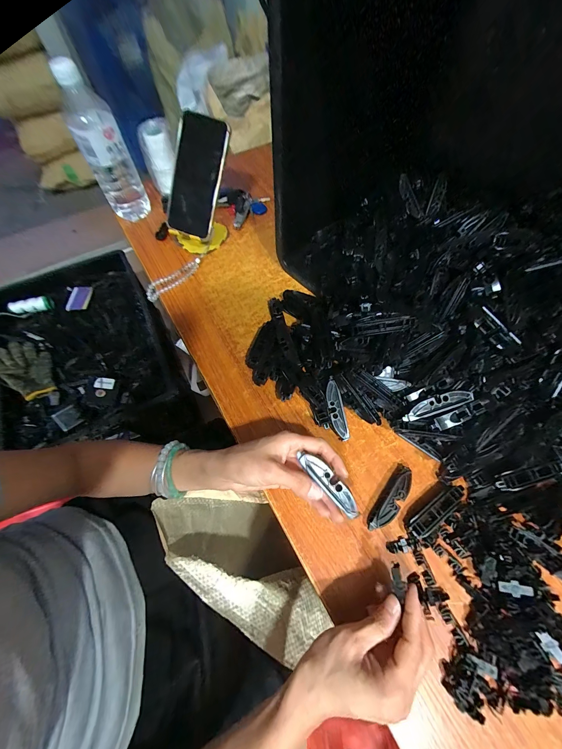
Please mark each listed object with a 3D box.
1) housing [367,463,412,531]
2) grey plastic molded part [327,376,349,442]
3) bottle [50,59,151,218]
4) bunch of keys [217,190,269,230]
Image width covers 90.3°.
[{"bbox_3d":[0.125,0.139,0.317,0.025,0.022,0.082,37,70,18],"label":"housing"},{"bbox_3d":[0.069,0.044,0.353,0.018,0.007,0.078,-12,84,-5],"label":"grey plastic molded part"},{"bbox_3d":[-0.297,-0.378,0.471,0.070,0.203,0.067,-24,65,-11],"label":"bottle"},{"bbox_3d":[-0.081,-0.329,0.549,0.097,0.020,0.093,6,63,4],"label":"bunch of keys"}]

